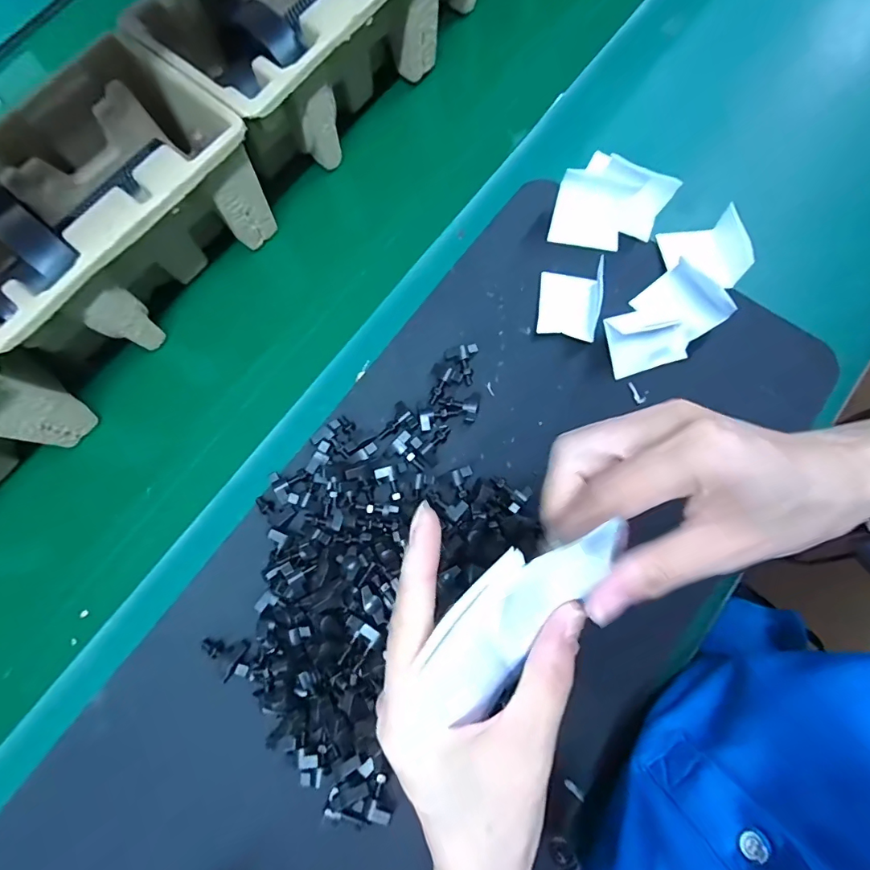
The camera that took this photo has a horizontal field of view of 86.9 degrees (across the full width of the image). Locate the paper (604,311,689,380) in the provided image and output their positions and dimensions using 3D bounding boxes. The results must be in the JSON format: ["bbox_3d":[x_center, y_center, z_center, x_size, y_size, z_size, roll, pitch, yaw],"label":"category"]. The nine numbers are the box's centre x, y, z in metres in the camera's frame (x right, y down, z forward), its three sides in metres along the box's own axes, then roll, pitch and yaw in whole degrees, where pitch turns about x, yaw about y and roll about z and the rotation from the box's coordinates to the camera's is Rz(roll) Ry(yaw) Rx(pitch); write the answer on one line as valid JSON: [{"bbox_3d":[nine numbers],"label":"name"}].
[{"bbox_3d":[0.166,-0.079,0.366,0.059,0.012,0.052,-16,78,-2],"label":"paper"}]

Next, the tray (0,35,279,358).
[{"bbox_3d":[-0.254,-0.165,0.363,0.139,0.103,0.233,40,81,9],"label":"tray"}]

